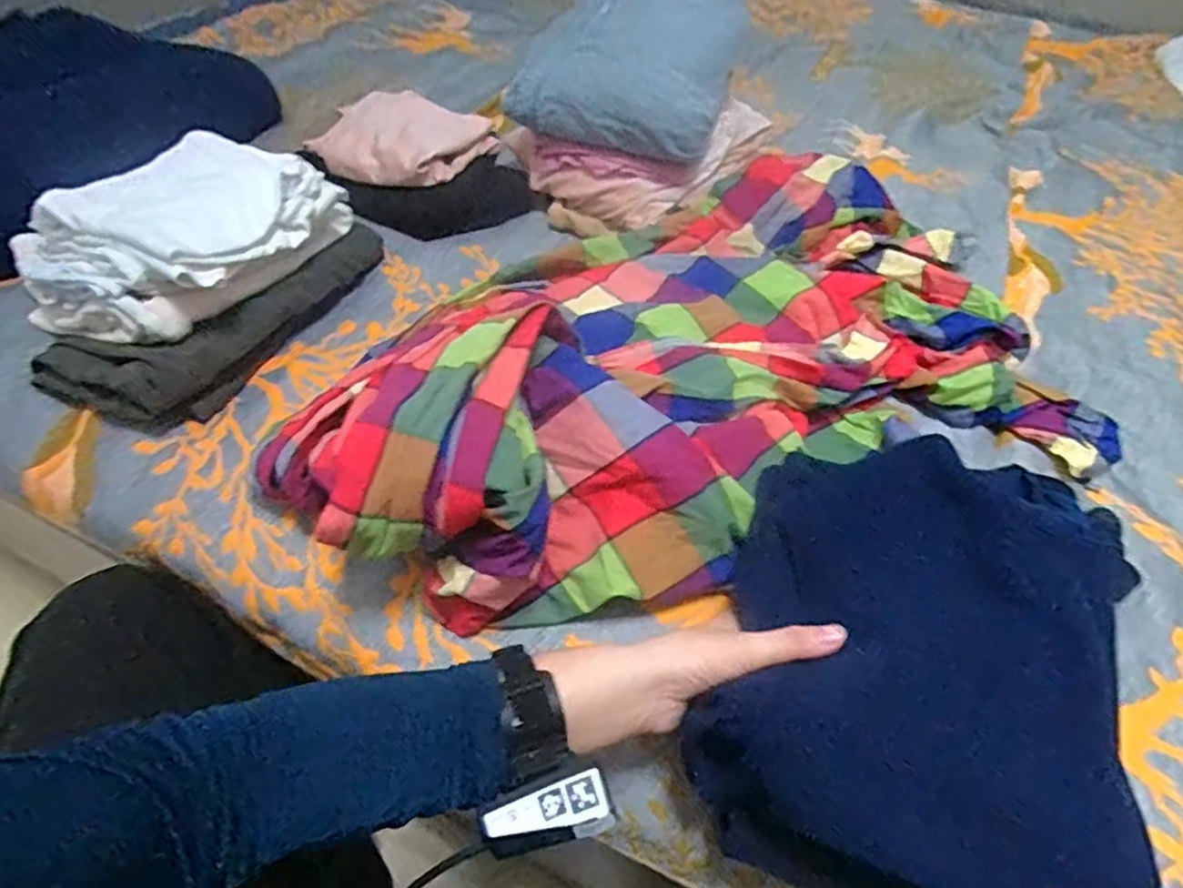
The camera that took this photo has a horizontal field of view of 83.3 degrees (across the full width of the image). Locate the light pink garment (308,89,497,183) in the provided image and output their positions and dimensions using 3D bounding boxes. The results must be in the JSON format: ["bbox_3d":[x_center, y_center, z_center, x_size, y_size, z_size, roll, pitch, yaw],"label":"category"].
[{"bbox_3d":[-0.219,-0.407,0.858,0.188,0.058,0.256,9,49,2],"label":"light pink garment"}]

